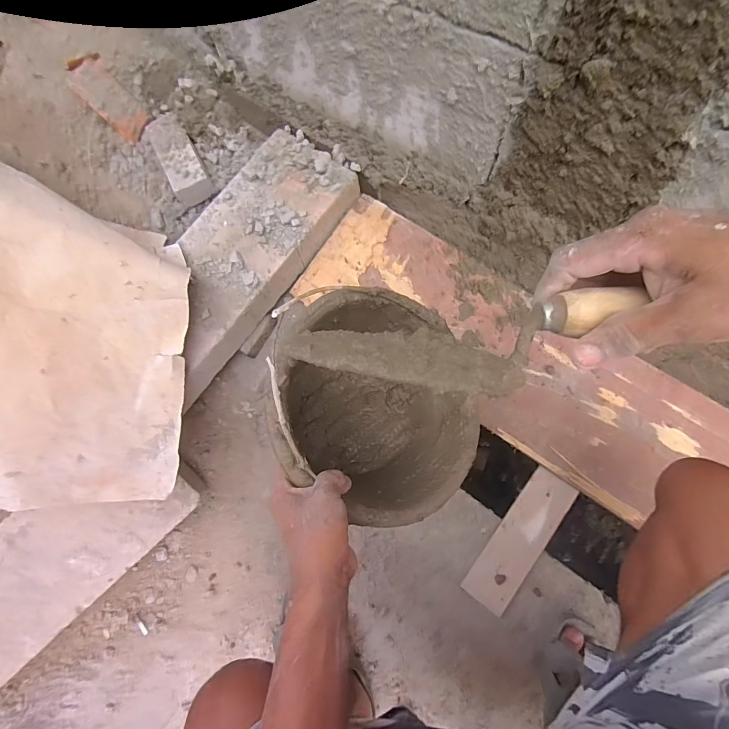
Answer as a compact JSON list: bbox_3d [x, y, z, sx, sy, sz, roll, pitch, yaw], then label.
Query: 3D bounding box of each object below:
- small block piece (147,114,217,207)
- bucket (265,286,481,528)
[{"bbox_3d":[-0.397,-0.443,0.785,0.079,0.042,0.197,-26,89,-7],"label":"small block piece"},{"bbox_3d":[-0.004,0.051,0.485,0.245,0.220,0.245,7,76,-28],"label":"bucket"}]

